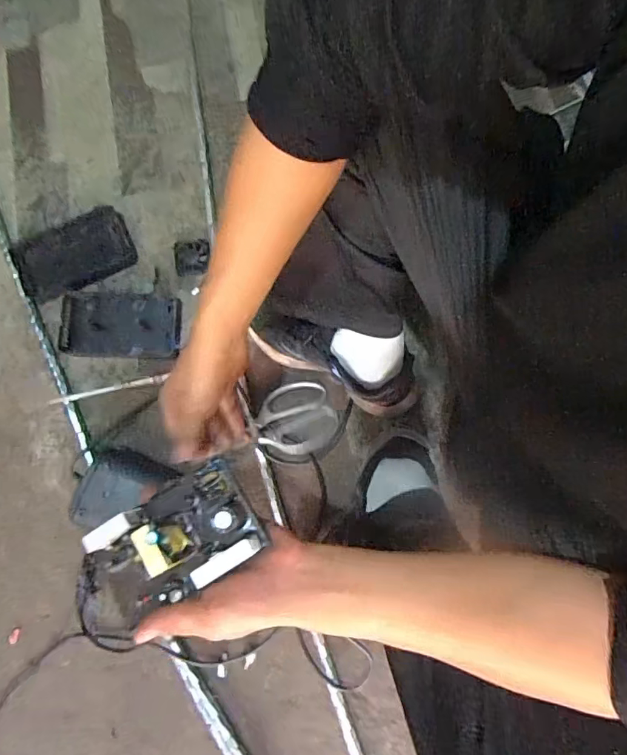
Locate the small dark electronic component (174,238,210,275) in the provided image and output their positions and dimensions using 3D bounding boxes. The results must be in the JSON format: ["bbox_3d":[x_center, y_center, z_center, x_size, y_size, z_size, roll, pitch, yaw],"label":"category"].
[{"bbox_3d":[-0.181,-0.179,0.711,0.052,0.012,0.054,0,80,0],"label":"small dark electronic component"}]

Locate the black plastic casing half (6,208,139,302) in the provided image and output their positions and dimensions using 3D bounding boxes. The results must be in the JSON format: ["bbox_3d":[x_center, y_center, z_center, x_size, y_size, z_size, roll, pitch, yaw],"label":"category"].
[{"bbox_3d":[-0.355,-0.184,0.711,0.166,0.013,0.101,-22,81,-4],"label":"black plastic casing half"}]

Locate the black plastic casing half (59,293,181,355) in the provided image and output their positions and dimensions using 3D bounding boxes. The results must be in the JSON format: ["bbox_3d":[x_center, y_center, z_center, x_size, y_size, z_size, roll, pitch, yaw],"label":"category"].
[{"bbox_3d":[-0.274,-0.077,0.687,0.165,0.017,0.087,1,80,0],"label":"black plastic casing half"}]

